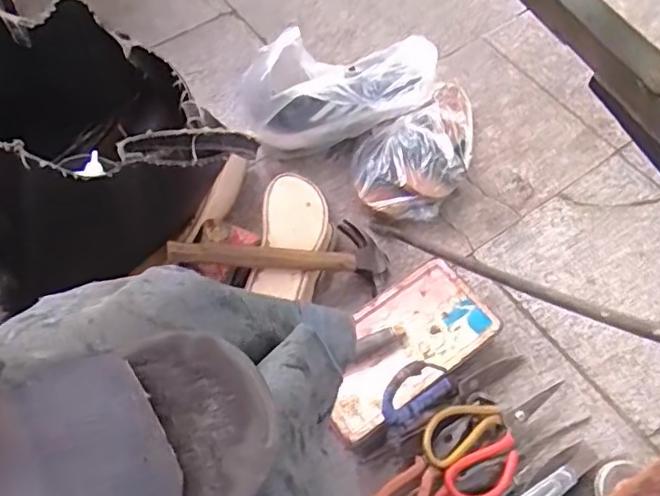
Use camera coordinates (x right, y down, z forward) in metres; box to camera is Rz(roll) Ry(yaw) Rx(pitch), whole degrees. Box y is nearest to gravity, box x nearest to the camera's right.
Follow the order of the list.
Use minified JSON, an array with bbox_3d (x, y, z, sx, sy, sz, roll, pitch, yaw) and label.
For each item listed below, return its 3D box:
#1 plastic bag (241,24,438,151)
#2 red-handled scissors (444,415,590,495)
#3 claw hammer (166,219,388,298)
[{"bbox_3d":[0.016,-0.222,0.804,0.256,0.209,0.078,-15,63,-9],"label":"plastic bag"},{"bbox_3d":[0.209,0.222,0.635,0.183,0.014,0.048,-23,65,-13],"label":"red-handled scissors"},{"bbox_3d":[-0.039,0.012,0.738,0.238,0.053,0.118,2,61,-19],"label":"claw hammer"}]

